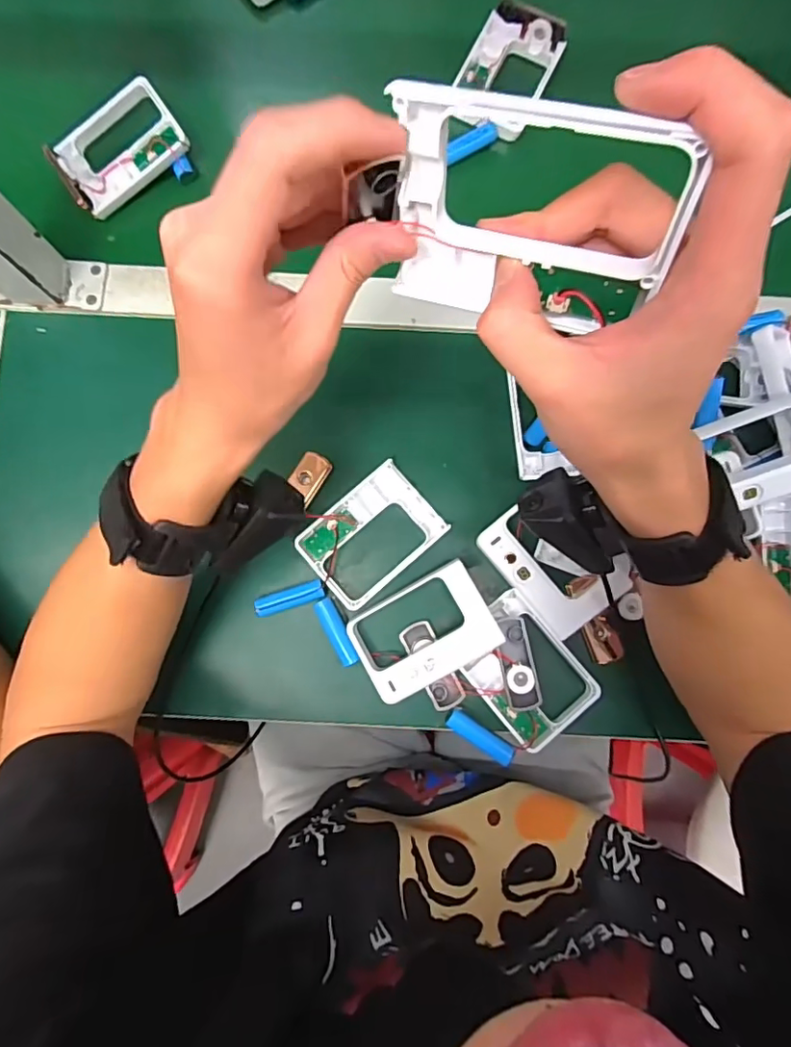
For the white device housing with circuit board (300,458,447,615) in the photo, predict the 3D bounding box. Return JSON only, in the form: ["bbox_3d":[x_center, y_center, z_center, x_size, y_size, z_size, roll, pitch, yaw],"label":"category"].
[{"bbox_3d":[-0.017,0.009,0.387,0.093,0.010,0.068,-41,84,-4],"label":"white device housing with circuit board"}]

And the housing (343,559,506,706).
[{"bbox_3d":[0.019,0.074,0.370,0.093,0.020,0.064,-29,84,-3],"label":"housing"}]

